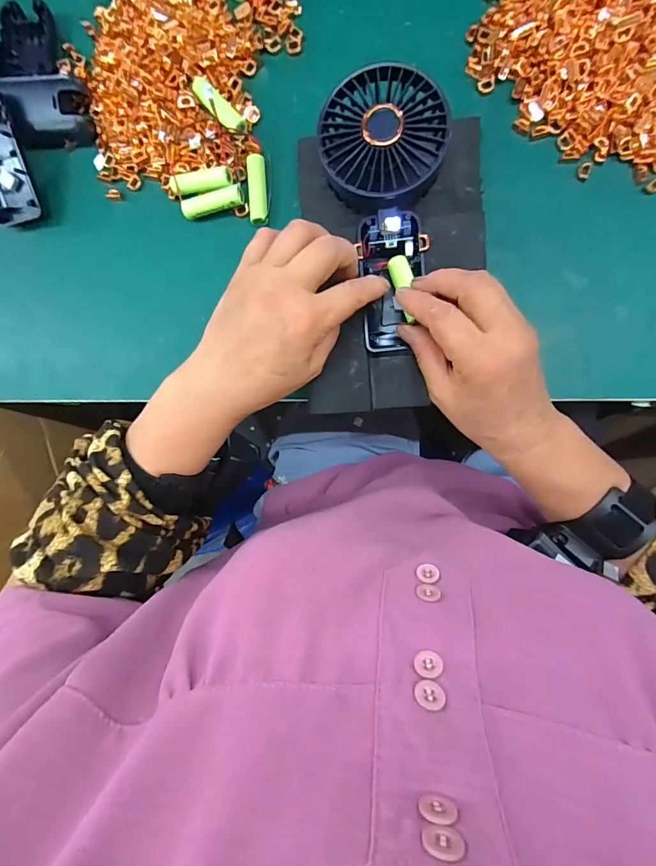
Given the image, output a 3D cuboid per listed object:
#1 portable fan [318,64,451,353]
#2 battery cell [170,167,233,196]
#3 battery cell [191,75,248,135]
[{"bbox_3d":[0.040,-0.151,0.286,0.081,0.032,0.179,-1,104,6],"label":"portable fan"},{"bbox_3d":[-0.101,-0.199,0.323,0.050,0.014,0.015,-4,93,11],"label":"battery cell"},{"bbox_3d":[-0.084,-0.254,0.317,0.051,0.012,0.015,43,97,2],"label":"battery cell"}]

